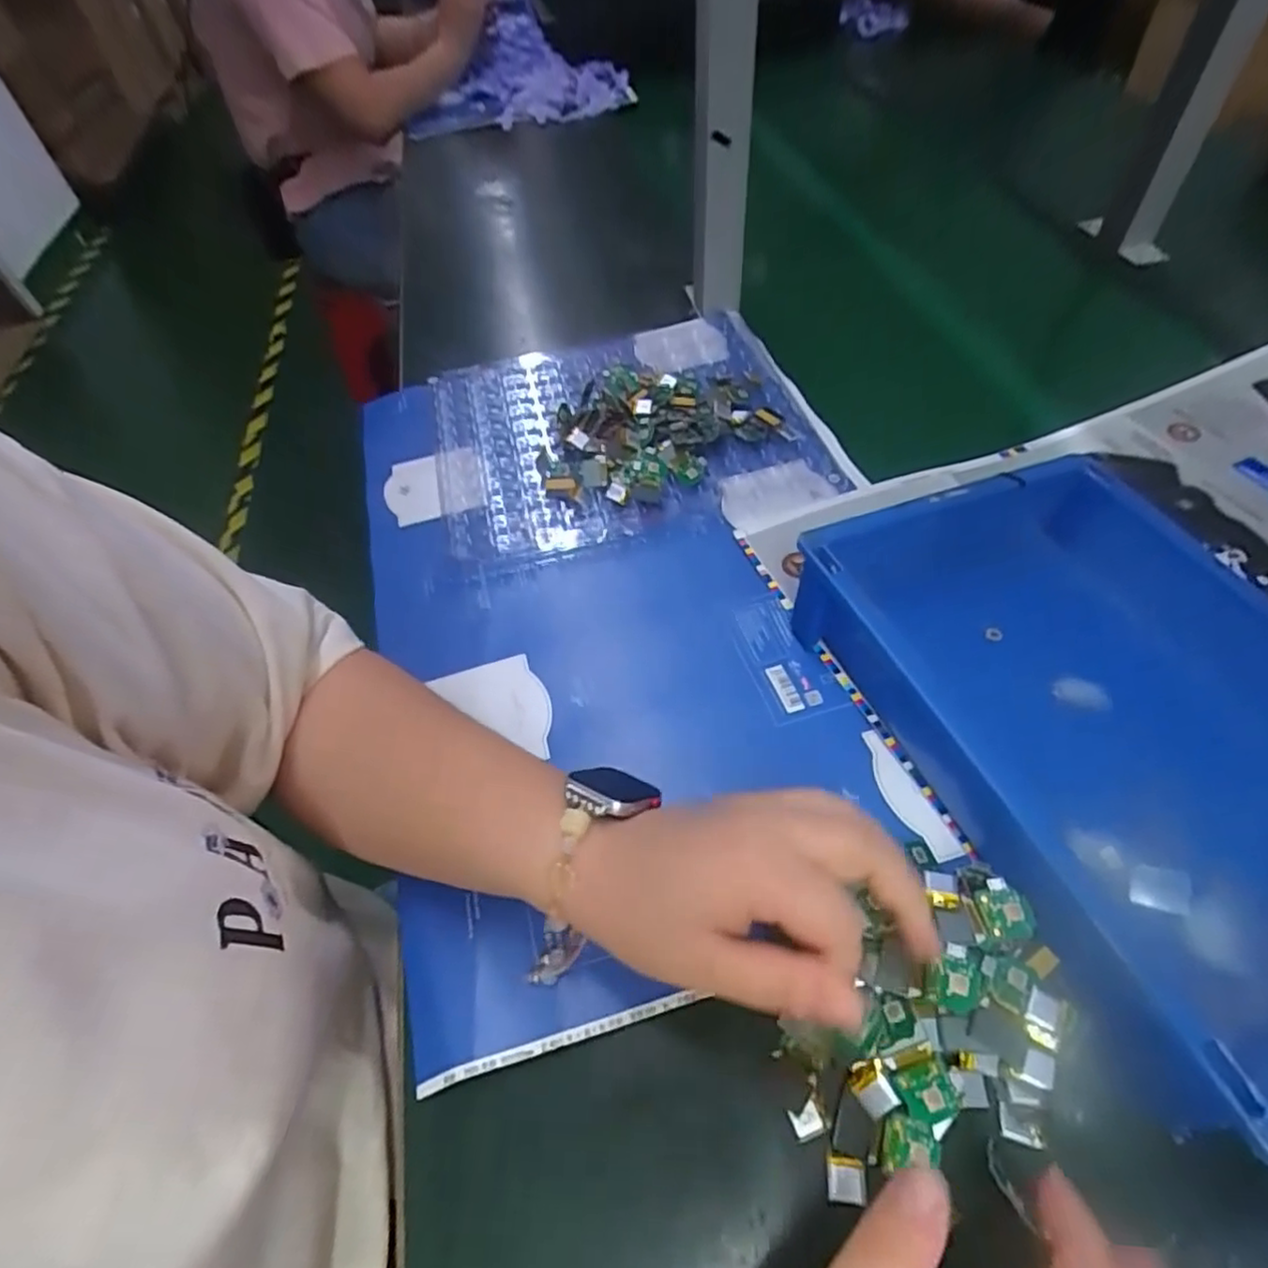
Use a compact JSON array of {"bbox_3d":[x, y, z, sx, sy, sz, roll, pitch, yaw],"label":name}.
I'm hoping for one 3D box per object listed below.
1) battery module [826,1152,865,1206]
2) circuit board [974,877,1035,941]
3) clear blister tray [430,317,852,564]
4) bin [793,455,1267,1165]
[{"bbox_3d":[0.083,0.213,0.262,0.015,0.004,0.015,6,54,7],"label":"battery module"},{"bbox_3d":[0.163,0.122,0.297,0.020,0.009,0.025,0,53,3],"label":"circuit board"},{"bbox_3d":[-0.017,-0.172,0.541,0.279,0.032,0.256,-13,54,-7],"label":"clear blister tray"},{"bbox_3d":[0.253,0.040,0.340,0.231,0.066,0.303,-18,54,-10],"label":"bin"}]

